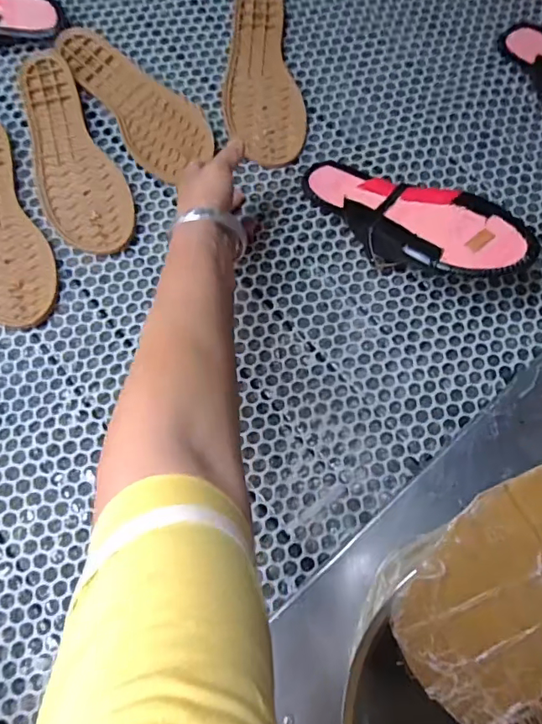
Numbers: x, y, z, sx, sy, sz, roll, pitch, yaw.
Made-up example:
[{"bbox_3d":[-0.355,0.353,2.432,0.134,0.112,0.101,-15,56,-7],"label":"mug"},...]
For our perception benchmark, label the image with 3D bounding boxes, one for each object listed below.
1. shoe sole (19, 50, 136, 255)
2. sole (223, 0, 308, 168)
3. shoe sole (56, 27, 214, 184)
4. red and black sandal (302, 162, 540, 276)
[{"bbox_3d":[-0.220,-0.225,0.537,0.084,0.025,0.243,-26,76,-8],"label":"shoe sole"},{"bbox_3d":[-0.012,-0.334,0.573,0.086,0.008,0.241,-6,77,-2],"label":"sole"},{"bbox_3d":[-0.151,-0.293,0.556,0.083,0.015,0.223,-39,78,-10],"label":"shoe sole"},{"bbox_3d":[0.128,-0.137,0.489,0.245,0.049,0.090,30,75,27],"label":"red and black sandal"}]

